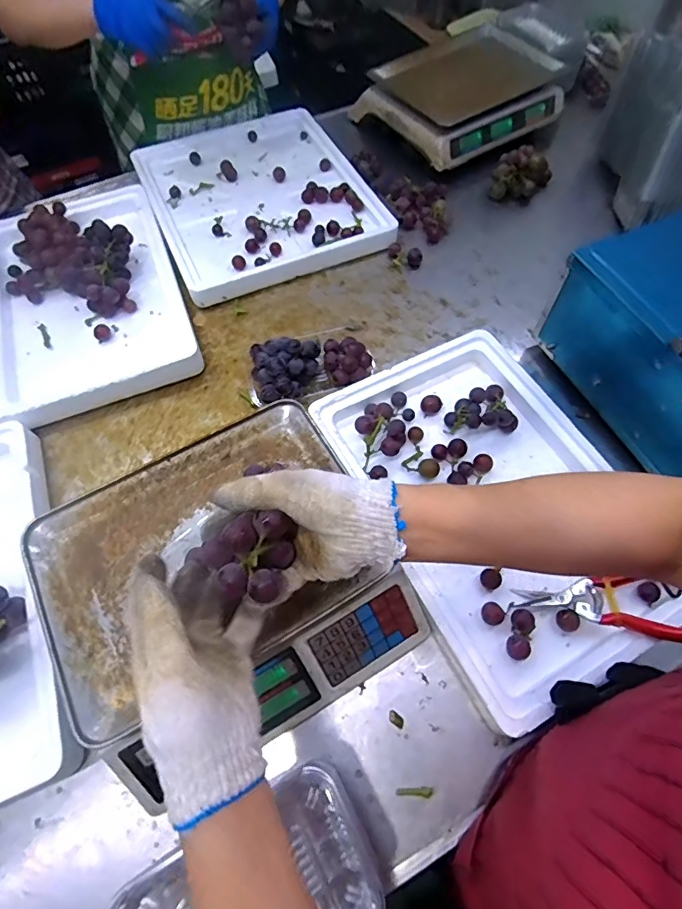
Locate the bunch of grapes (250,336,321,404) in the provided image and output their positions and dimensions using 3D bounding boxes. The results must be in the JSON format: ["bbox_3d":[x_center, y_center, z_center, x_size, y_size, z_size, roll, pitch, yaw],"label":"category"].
[{"bbox_3d":[-0.077,-0.111,0.684,0.094,0.074,0.094,-1,62,1],"label":"bunch of grapes"}]

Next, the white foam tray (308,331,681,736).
[{"bbox_3d":[0.192,0.055,0.593,0.298,0.063,0.465,-26,61,-11],"label":"white foam tray"}]

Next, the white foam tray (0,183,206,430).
[{"bbox_3d":[-0.422,-0.274,0.770,0.307,0.054,0.462,-21,65,-11],"label":"white foam tray"}]

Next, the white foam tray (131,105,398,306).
[{"bbox_3d":[-0.167,-0.516,0.910,0.379,0.033,0.478,-22,65,-12],"label":"white foam tray"}]

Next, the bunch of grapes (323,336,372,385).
[{"bbox_3d":[0.008,-0.136,0.703,0.067,0.055,0.078,-28,65,-13],"label":"bunch of grapes"}]

